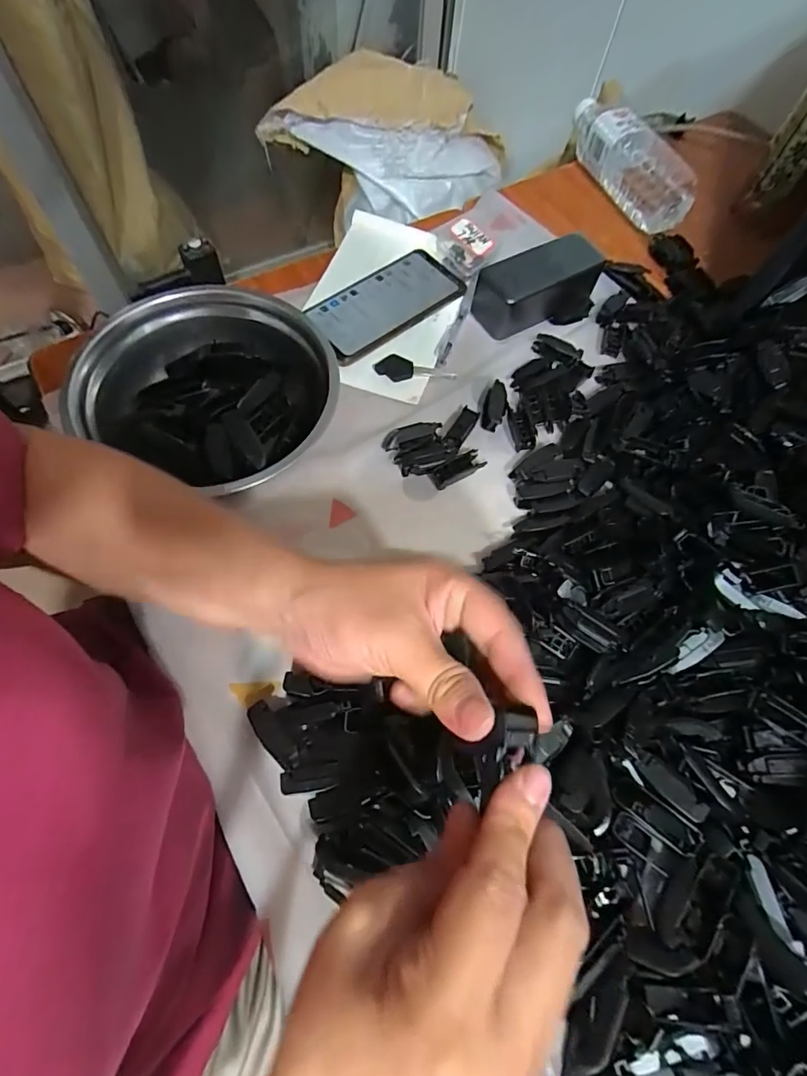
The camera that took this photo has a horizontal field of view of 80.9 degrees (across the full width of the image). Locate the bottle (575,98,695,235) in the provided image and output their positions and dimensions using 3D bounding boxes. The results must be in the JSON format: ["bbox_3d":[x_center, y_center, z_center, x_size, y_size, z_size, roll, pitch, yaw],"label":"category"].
[{"bbox_3d":[0.274,-0.459,0.576,0.056,0.066,0.204,-24,69,-13],"label":"bottle"}]

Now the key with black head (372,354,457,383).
[{"bbox_3d":[0.011,-0.159,0.451,0.076,0.007,0.025,13,65,2],"label":"key with black head"}]

